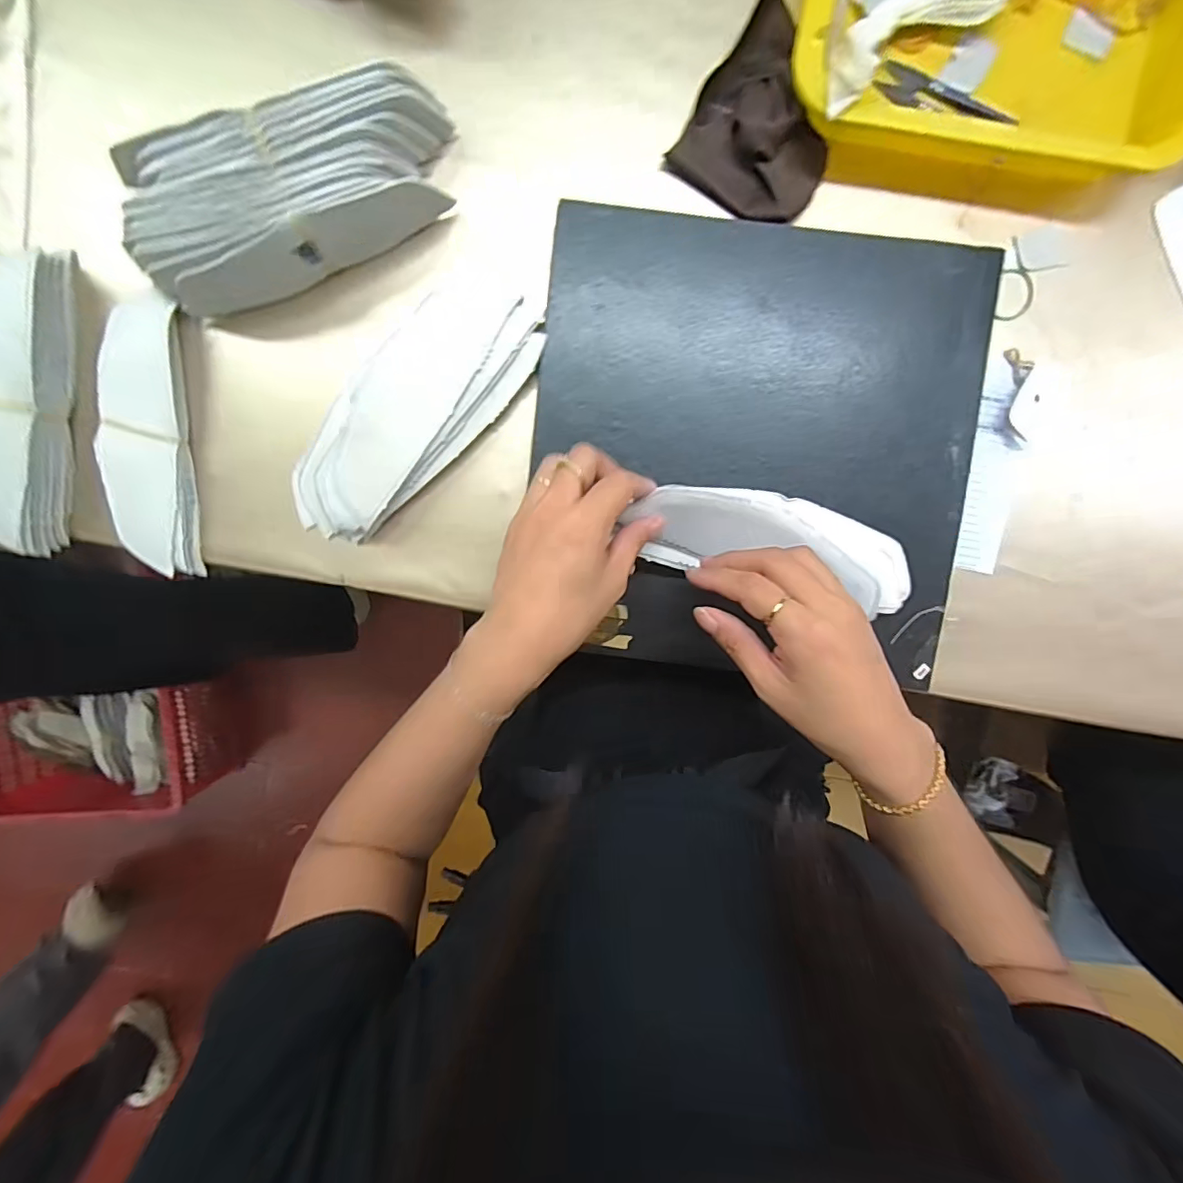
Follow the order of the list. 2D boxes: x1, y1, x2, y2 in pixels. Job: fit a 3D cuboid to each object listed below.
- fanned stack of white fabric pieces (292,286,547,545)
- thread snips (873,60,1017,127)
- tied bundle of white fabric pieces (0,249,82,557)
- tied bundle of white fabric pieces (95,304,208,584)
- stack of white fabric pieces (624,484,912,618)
[{"bbox_3d":[-0.133,-0.131,0.369,0.221,0.030,0.091,-43,95,7],"label":"fanned stack of white fabric pieces"},{"bbox_3d":[0.239,-0.332,0.344,0.093,0.005,0.022,18,98,-1],"label":"thread snips"},{"bbox_3d":[-0.415,-0.137,0.369,0.059,0.051,0.212,11,98,0],"label":"tied bundle of white fabric pieces"},{"bbox_3d":[-0.331,-0.111,0.383,0.058,0.023,0.192,0,98,2],"label":"tied bundle of white fabric pieces"},{"bbox_3d":[0.123,-0.033,0.341,0.202,0.038,0.061,11,98,-10],"label":"stack of white fabric pieces"}]

